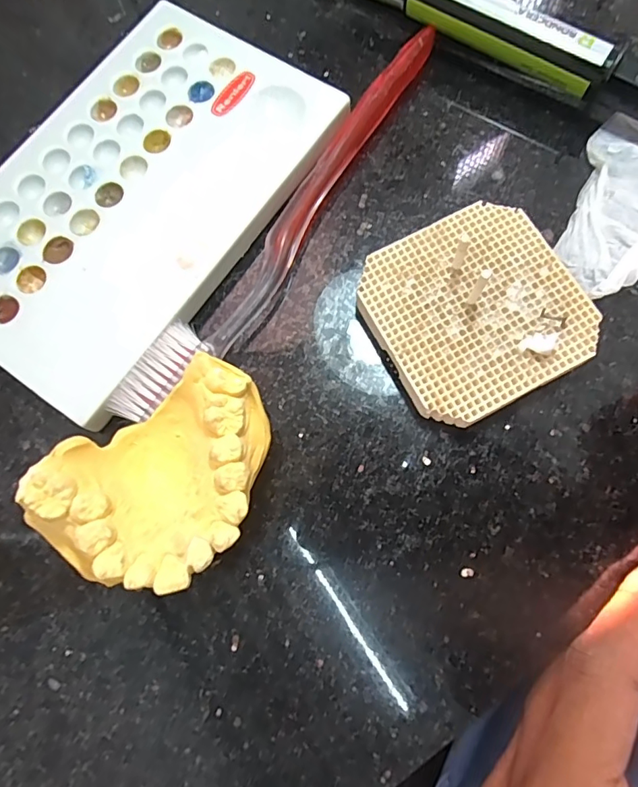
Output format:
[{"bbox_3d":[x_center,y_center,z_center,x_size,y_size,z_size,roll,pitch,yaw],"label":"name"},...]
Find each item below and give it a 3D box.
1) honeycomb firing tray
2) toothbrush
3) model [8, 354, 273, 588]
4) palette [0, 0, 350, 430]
[{"bbox_3d":[0.051,-0.028,0.164,0.066,0.011,0.064,-27,77,-5],"label":"honeycomb firing tray"},{"bbox_3d":[-0.008,-0.063,0.176,0.018,0.012,0.182,34,78,11],"label":"toothbrush"},{"bbox_3d":[-0.039,0.025,0.140,0.062,0.037,0.047,-39,78,-8],"label":"model"},{"bbox_3d":[-0.069,-0.074,0.181,0.098,0.011,0.150,32,79,9],"label":"palette"}]

